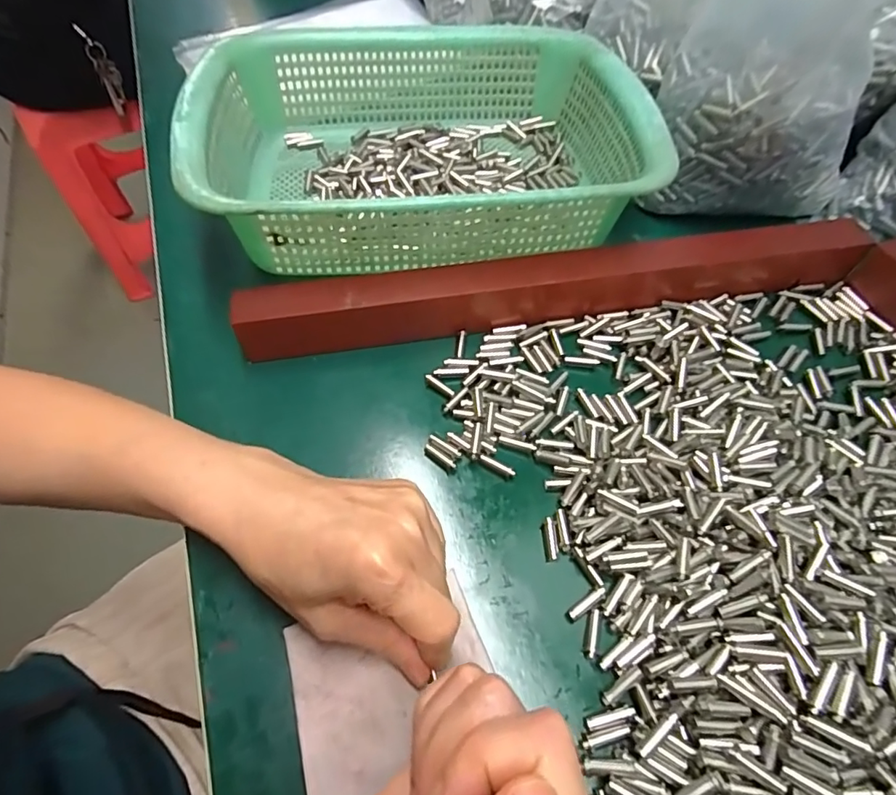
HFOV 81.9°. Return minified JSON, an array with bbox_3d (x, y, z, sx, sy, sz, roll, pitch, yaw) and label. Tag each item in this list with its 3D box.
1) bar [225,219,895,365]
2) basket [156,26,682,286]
[{"bbox_3d":[0.066,-0.070,0.326,0.387,0.040,0.026,-9,56,-4],"label":"bar"},{"bbox_3d":[-0.016,-0.177,0.368,0.285,0.089,0.220,-8,56,-3],"label":"basket"}]

